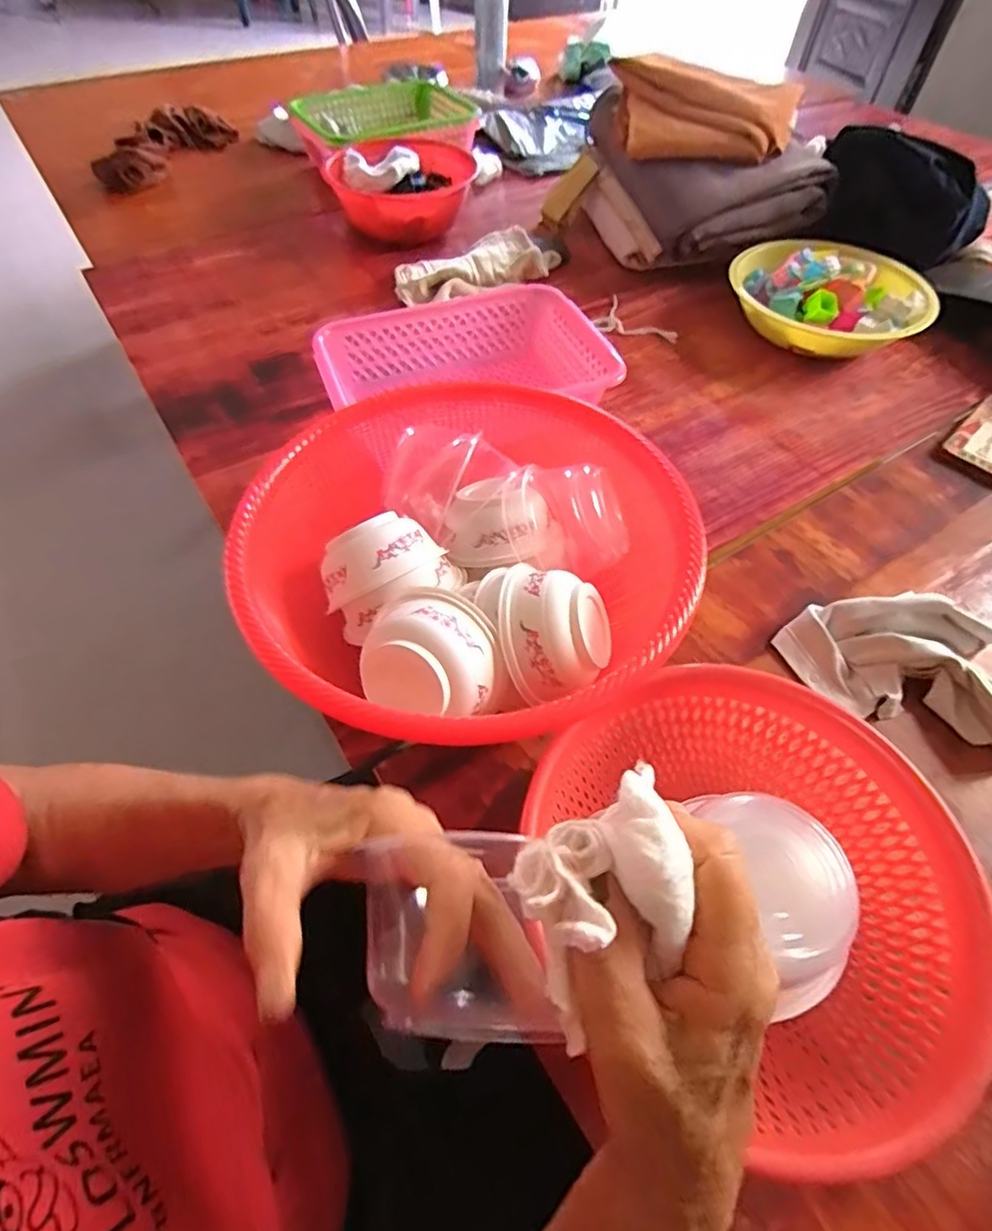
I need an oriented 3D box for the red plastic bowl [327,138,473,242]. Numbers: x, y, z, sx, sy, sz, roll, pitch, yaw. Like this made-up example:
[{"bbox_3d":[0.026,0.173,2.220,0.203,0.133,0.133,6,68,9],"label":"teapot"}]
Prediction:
[{"bbox_3d":[-0.152,-0.684,0.964,0.214,0.090,0.229,1,55,-1],"label":"red plastic bowl"}]

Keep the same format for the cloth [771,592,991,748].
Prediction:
[{"bbox_3d":[0.342,0.039,0.502,0.192,0.045,0.112,15,56,9],"label":"cloth"}]

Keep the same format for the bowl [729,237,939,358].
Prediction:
[{"bbox_3d":[0.438,-0.426,0.805,0.236,0.075,0.237,1,55,-1],"label":"bowl"}]

